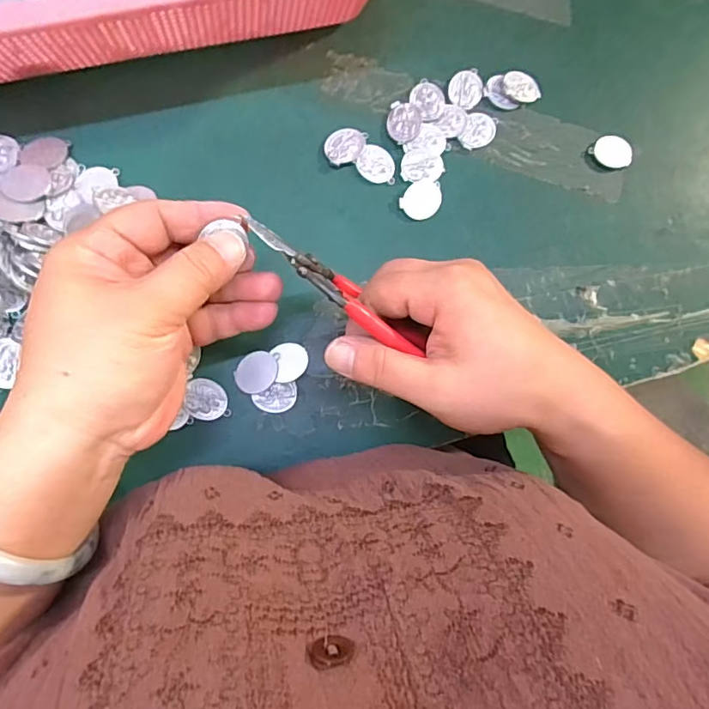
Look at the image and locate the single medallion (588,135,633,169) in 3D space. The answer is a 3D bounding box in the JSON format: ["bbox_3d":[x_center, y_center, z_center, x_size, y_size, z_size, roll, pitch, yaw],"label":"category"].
[{"bbox_3d":[0.166,-0.130,0.334,0.024,0.006,0.021,43,81,-1],"label":"single medallion"}]

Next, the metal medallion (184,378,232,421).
[{"bbox_3d":[-0.081,0.025,0.288,0.022,0.004,0.023,-7,85,-8],"label":"metal medallion"}]

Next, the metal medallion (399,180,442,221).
[{"bbox_3d":[0.041,-0.094,0.316,0.023,0.004,0.027,33,81,-3],"label":"metal medallion"}]

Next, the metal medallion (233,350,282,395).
[{"bbox_3d":[-0.055,0.010,0.291,0.023,0.006,0.024,9,83,-6],"label":"metal medallion"}]

